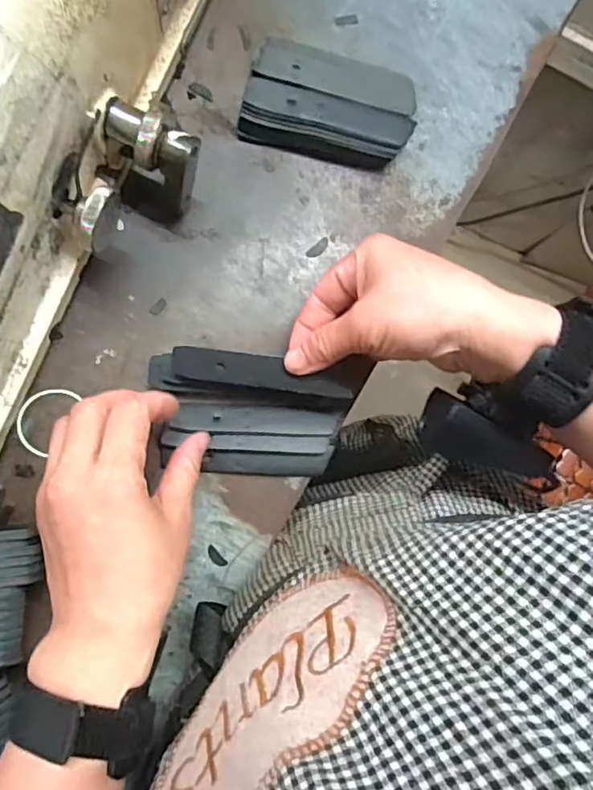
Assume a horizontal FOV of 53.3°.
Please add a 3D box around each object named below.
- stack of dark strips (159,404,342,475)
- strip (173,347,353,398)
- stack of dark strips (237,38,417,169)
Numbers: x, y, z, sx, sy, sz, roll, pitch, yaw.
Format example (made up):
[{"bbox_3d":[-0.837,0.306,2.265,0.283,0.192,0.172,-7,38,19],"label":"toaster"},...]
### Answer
[{"bbox_3d":[-0.028,0.027,0.361,0.105,0.010,0.041,4,87,-7],"label":"stack of dark strips"},{"bbox_3d":[-0.020,-0.013,0.343,0.103,0.005,0.020,6,100,-2],"label":"strip"},{"bbox_3d":[0.022,-0.185,0.367,0.102,0.026,0.068,11,87,-4],"label":"stack of dark strips"}]

